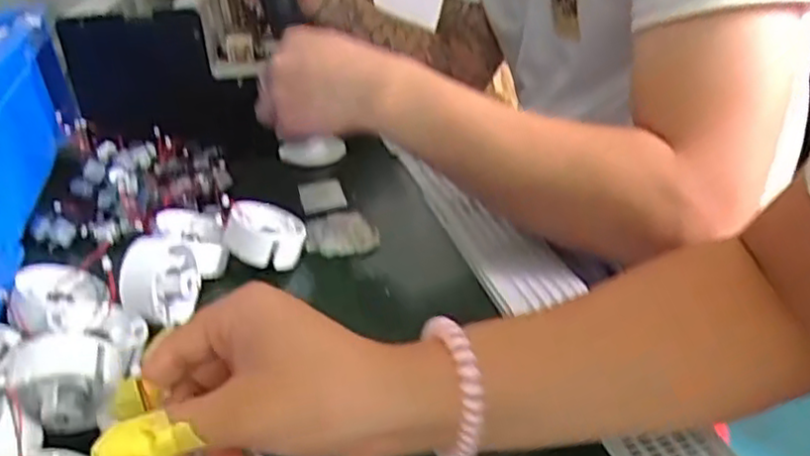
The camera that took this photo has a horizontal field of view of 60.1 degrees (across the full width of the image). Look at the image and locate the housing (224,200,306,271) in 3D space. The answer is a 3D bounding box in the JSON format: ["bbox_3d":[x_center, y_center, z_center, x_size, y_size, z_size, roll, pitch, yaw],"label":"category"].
[{"bbox_3d":[-0.099,0.007,0.493,0.054,0.028,0.047,20,49,-23],"label":"housing"}]

